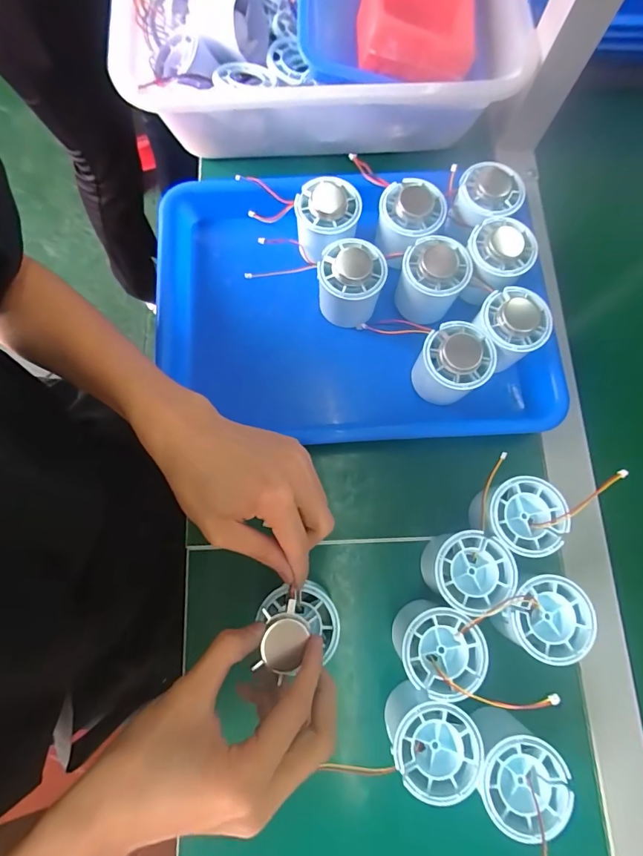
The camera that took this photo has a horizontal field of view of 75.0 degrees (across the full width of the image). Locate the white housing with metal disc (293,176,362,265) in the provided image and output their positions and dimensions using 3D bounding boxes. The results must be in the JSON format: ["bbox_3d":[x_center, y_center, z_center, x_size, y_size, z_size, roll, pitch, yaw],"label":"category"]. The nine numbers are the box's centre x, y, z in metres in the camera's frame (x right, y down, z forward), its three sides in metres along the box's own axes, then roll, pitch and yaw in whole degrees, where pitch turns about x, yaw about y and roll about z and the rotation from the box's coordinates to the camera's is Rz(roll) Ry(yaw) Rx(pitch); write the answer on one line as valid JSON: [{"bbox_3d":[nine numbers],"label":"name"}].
[{"bbox_3d":[0.005,-0.182,0.367,0.054,0.034,0.058,1,76,-1],"label":"white housing with metal disc"}]

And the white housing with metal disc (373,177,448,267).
[{"bbox_3d":[0.076,-0.184,0.365,0.060,0.035,0.052,-36,80,-9],"label":"white housing with metal disc"}]

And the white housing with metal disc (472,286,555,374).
[{"bbox_3d":[0.152,-0.081,0.348,0.056,0.045,0.055,-39,80,-10],"label":"white housing with metal disc"}]

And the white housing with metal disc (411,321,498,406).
[{"bbox_3d":[0.107,-0.052,0.344,0.052,0.058,0.051,0,76,-1],"label":"white housing with metal disc"}]

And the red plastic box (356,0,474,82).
[{"bbox_3d":[0.087,-0.389,0.379,0.104,0.047,0.158,7,76,0],"label":"red plastic box"}]

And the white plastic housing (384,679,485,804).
[{"bbox_3d":[0.072,0.207,0.284,0.056,0.047,0.054,0,76,-1],"label":"white plastic housing"}]

